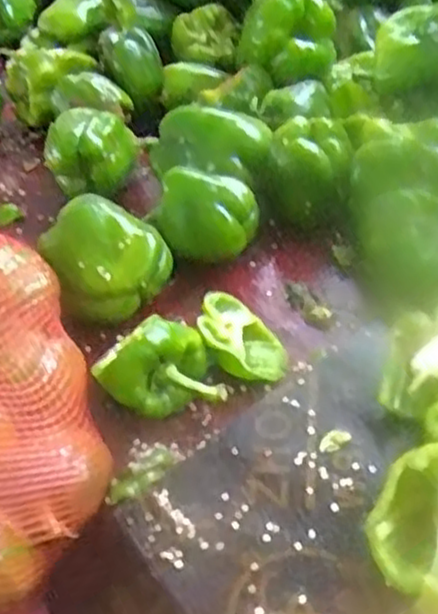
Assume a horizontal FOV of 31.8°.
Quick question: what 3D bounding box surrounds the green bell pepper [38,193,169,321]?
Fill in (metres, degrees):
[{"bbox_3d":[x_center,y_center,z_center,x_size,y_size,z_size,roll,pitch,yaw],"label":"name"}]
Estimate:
[{"bbox_3d":[-0.085,-0.038,0.584,0.084,0.069,0.069,-23,44,-16],"label":"green bell pepper"}]

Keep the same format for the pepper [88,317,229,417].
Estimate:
[{"bbox_3d":[-0.042,0.039,0.511,0.078,0.051,0.046,-12,42,-5],"label":"pepper"}]

